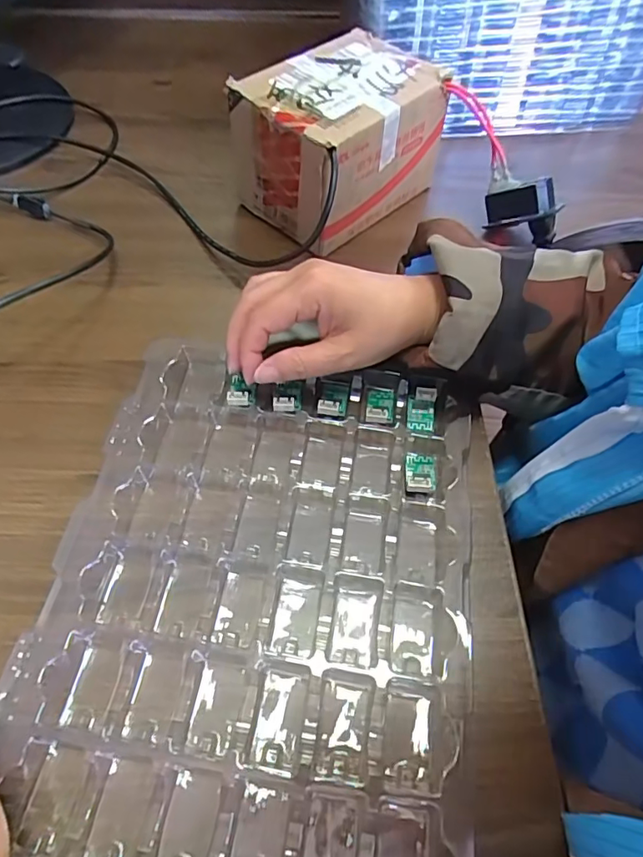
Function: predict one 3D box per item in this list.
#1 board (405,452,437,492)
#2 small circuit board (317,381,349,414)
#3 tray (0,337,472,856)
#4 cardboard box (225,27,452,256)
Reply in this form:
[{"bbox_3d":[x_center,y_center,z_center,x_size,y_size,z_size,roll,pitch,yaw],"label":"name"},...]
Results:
[{"bbox_3d":[0.059,0.026,0.315,0.018,0.004,0.027,10,58,4],"label":"board"},{"bbox_3d":[0.007,-0.020,0.342,0.019,0.010,0.023,7,58,2],"label":"small circuit board"},{"bbox_3d":[-0.029,0.074,0.277,0.209,0.027,0.266,8,58,3],"label":"tray"},{"bbox_3d":[0.017,-0.227,0.428,0.111,0.099,0.150,38,64,20],"label":"cardboard box"}]

